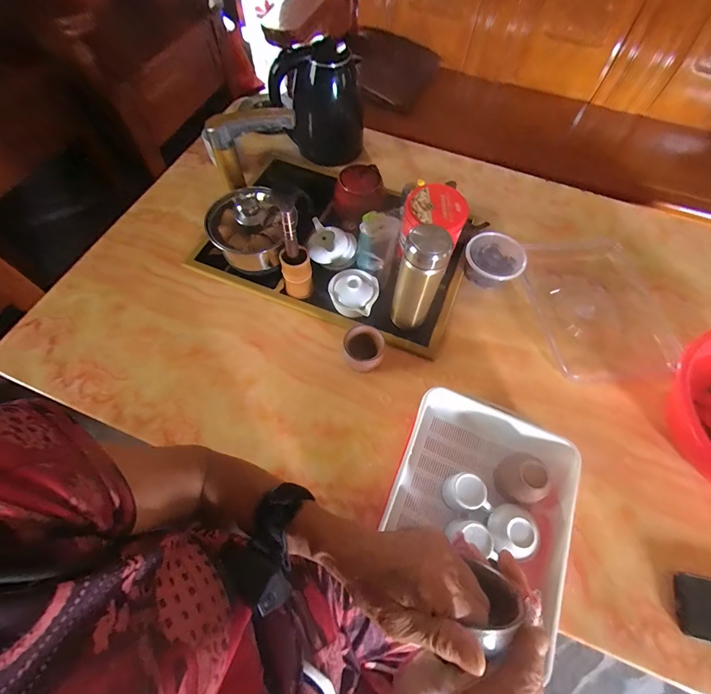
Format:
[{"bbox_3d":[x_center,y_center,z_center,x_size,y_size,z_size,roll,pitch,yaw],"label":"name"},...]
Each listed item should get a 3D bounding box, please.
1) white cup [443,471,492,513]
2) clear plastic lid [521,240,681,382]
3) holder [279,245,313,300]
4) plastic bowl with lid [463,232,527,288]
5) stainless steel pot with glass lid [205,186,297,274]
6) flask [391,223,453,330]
[{"bbox_3d":[0.154,0.210,0.509,0.050,0.055,0.050,1,64,-1],"label":"white cup"},{"bbox_3d":[0.462,-0.085,0.681,0.239,0.012,0.296,-7,64,-5],"label":"clear plastic lid"},{"bbox_3d":[-0.101,-0.124,0.621,0.048,0.092,0.043,-8,64,-6],"label":"holder"},{"bbox_3d":[0.264,-0.167,0.686,0.105,0.055,0.102,1,64,-1],"label":"plastic bowl with lid"},{"bbox_3d":[-0.175,-0.198,0.615,0.136,0.134,0.116,-15,65,-9],"label":"stainless steel pot with glass lid"},{"bbox_3d":[0.103,-0.104,0.574,0.062,0.184,0.059,21,65,8],"label":"flask"}]

